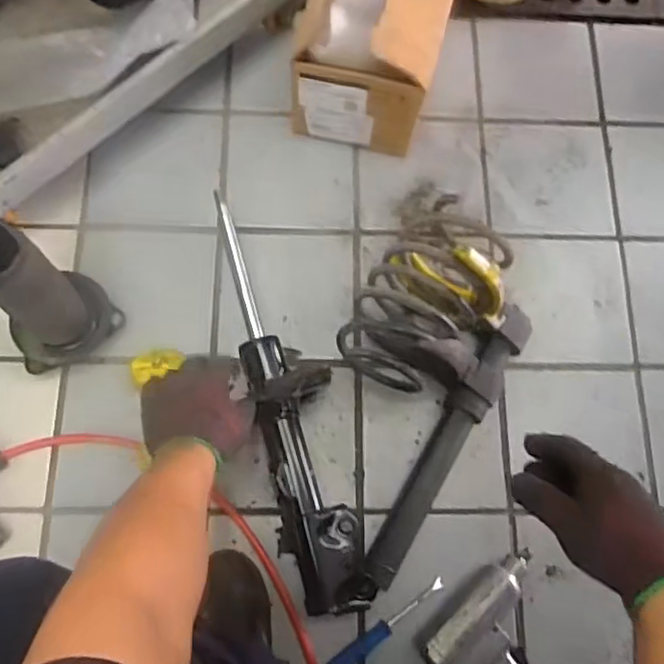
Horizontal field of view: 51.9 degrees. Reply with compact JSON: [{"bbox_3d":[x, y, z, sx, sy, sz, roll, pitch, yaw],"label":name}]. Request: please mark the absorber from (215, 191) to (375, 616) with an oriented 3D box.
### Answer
[{"bbox_3d":[-0.064,0.082,0.898,0.095,0.121,0.537,-15,77,-6],"label":"absorber"}]

